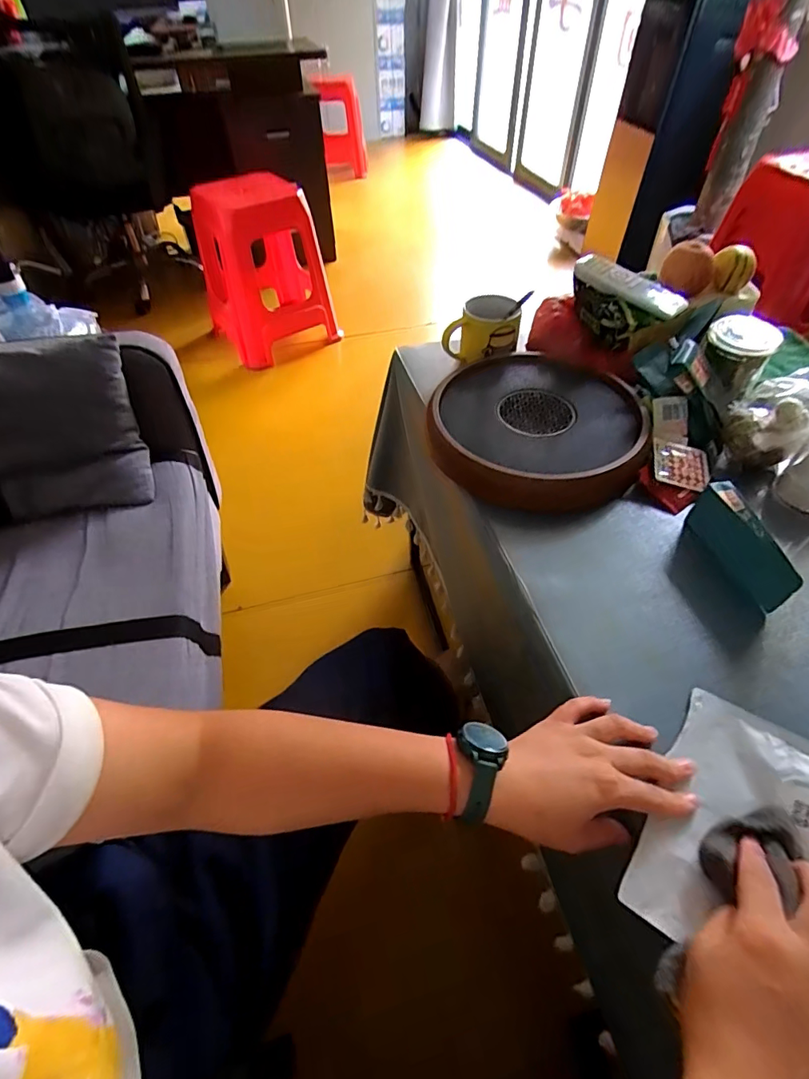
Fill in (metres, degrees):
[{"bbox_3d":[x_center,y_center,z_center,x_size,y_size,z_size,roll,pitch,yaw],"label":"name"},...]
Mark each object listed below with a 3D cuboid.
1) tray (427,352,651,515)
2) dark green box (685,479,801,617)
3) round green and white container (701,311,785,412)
[{"bbox_3d":[0.167,-0.153,0.632,0.251,0.057,0.269,-1,49,1],"label":"tray"},{"bbox_3d":[0.334,0.006,0.483,0.024,0.055,0.125,-8,50,-5],"label":"dark green box"},{"bbox_3d":[0.414,-0.225,0.623,0.078,0.088,0.077,28,55,23],"label":"round green and white container"}]

